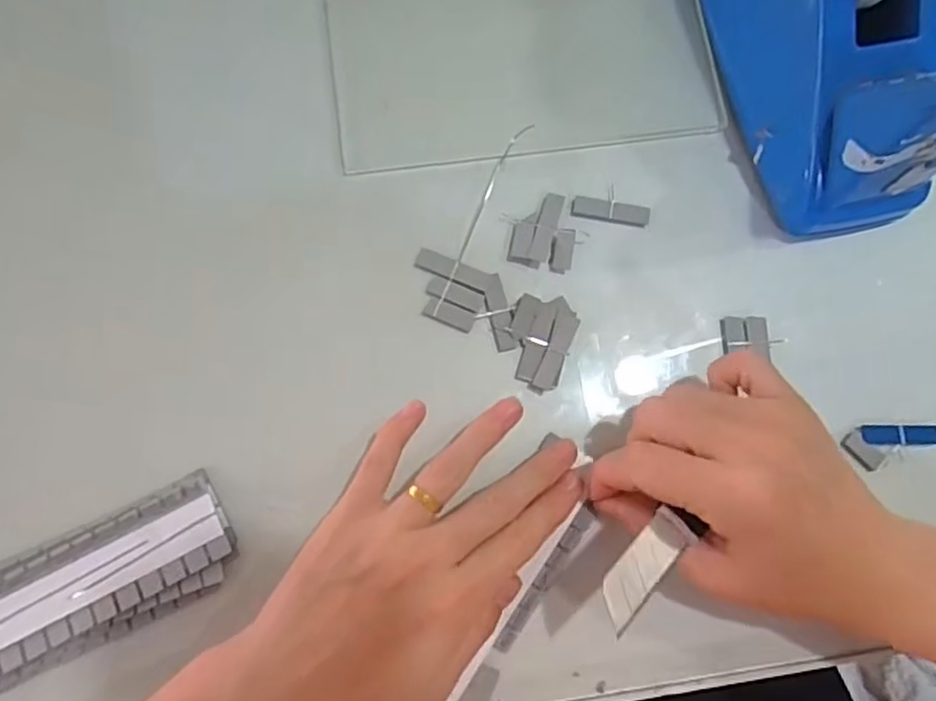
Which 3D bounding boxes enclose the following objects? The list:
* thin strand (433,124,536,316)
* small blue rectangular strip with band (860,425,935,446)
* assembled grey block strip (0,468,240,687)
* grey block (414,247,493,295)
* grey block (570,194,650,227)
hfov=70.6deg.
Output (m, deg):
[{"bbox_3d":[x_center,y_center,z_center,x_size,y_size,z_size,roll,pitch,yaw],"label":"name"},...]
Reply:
[{"bbox_3d":[0.006,-0.070,0.335,0.009,0.004,0.113,26,81,2],"label":"thin strand"},{"bbox_3d":[0.210,0.041,0.320,0.039,0.004,0.010,0,79,-1],"label":"small blue rectangular strip with band"},{"bbox_3d":[-0.171,0.105,0.290,0.135,0.010,0.049,-24,81,-6],"label":"assembled grey block strip"},{"bbox_3d":[-0.007,-0.040,0.330,0.038,0.004,0.011,23,80,3],"label":"grey block"},{"bbox_3d":[0.073,-0.072,0.338,0.040,0.004,0.011,10,79,1],"label":"grey block"}]

